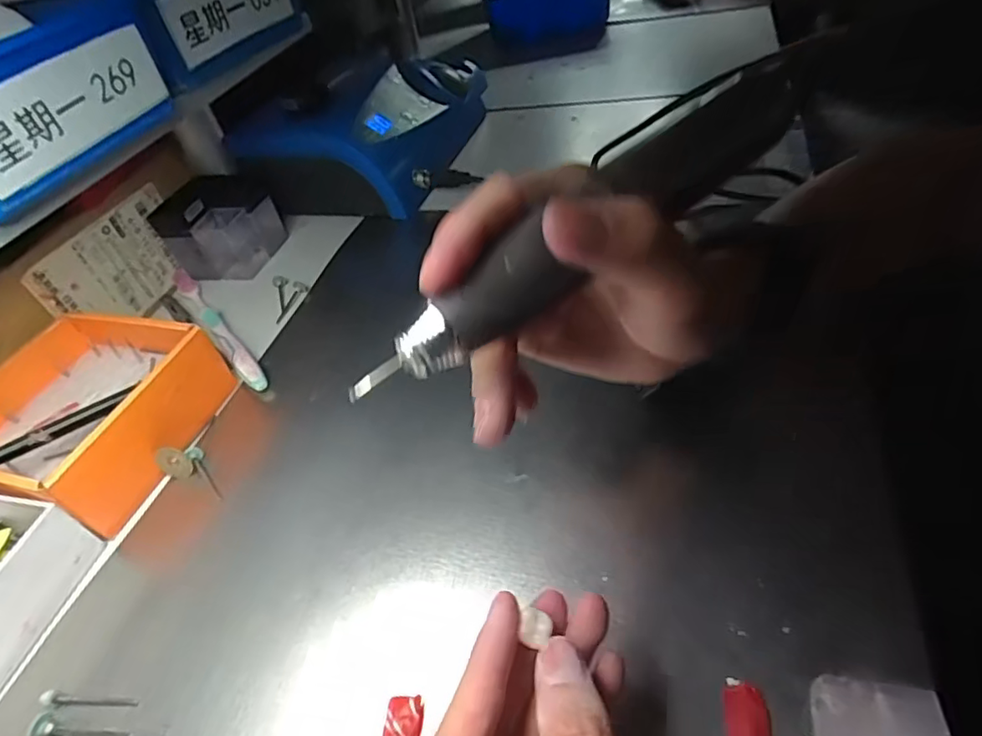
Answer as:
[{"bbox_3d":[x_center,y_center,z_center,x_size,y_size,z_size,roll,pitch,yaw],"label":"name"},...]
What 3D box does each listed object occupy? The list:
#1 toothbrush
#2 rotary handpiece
[{"bbox_3d":[-0.204,-0.039,0.411,0.016,0.008,0.186,-34,48,-21],"label":"toothbrush"},{"bbox_3d":[0.036,-0.045,0.171,0.175,0.031,0.031,-40,55,-20],"label":"rotary handpiece"}]

